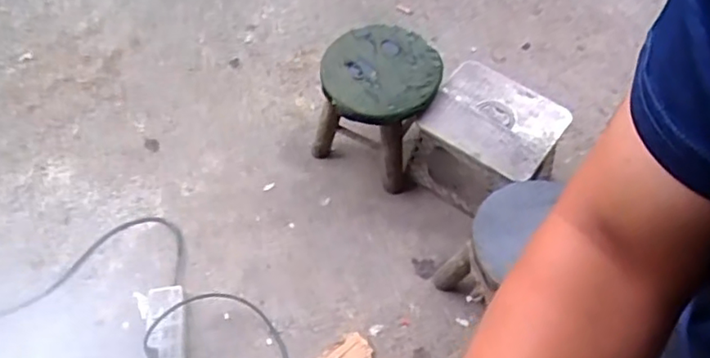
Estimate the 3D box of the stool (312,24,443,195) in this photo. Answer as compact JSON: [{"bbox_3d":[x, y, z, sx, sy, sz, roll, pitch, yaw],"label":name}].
[{"bbox_3d":[0.064,-0.173,1.438,0.245,0.278,0.264,24,61,15],"label":"stool"}]

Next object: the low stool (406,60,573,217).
[{"bbox_3d":[0.292,-0.080,1.388,0.280,0.219,0.246,36,64,21],"label":"low stool"}]

